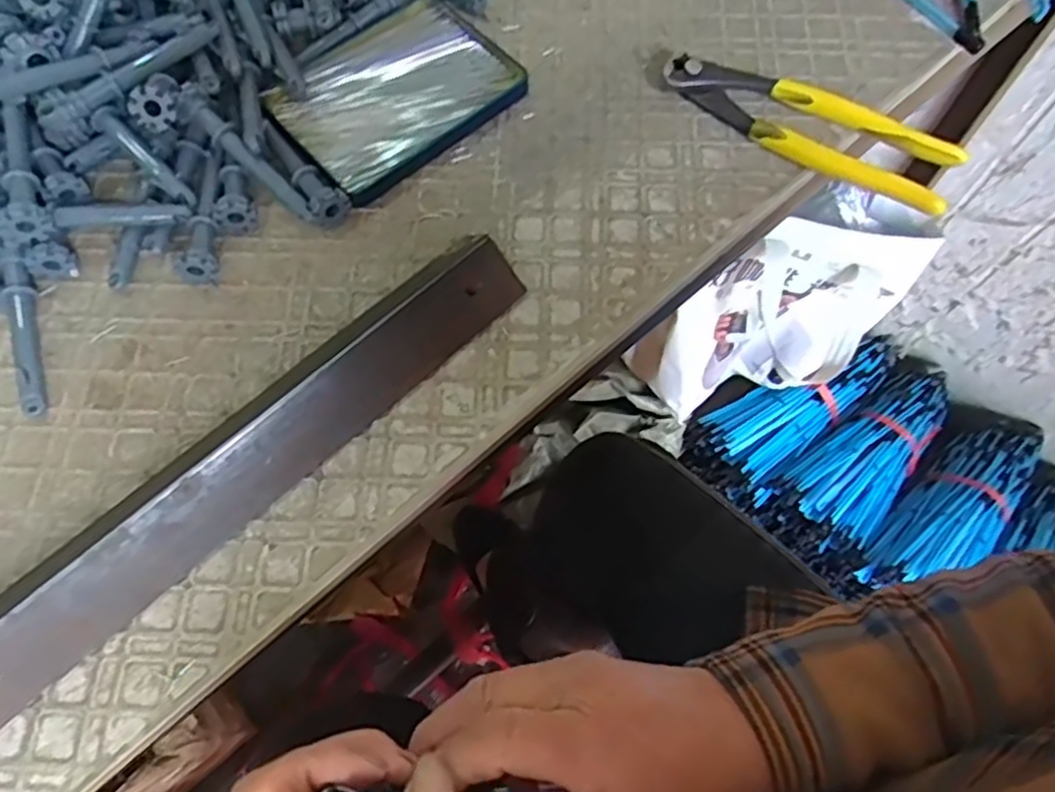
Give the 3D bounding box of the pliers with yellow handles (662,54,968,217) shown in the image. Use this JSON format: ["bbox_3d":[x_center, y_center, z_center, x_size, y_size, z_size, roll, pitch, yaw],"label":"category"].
[{"bbox_3d":[0.155,-0.152,0.400,0.161,0.025,0.046,37,72,14],"label":"pliers with yellow handles"}]

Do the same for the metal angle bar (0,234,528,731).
[{"bbox_3d":[-0.132,0.029,0.327,0.310,0.031,0.049,-41,74,-16],"label":"metal angle bar"}]

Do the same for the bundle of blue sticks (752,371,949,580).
[{"bbox_3d":[0.444,0.086,0.977,0.122,0.106,0.289,42,73,15],"label":"bundle of blue sticks"}]

